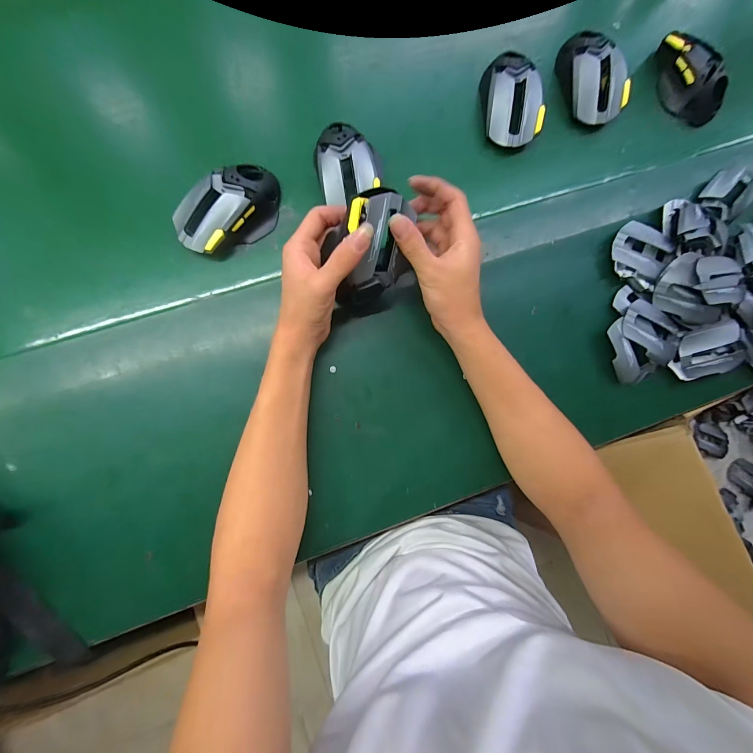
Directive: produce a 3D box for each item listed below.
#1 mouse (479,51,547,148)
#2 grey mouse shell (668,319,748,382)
[{"bbox_3d":[0.162,-0.327,0.398,0.066,0.036,0.104,4,88,-5],"label":"mouse"},{"bbox_3d":[0.397,-0.029,0.406,0.084,0.025,0.056,-18,90,-6],"label":"grey mouse shell"}]

